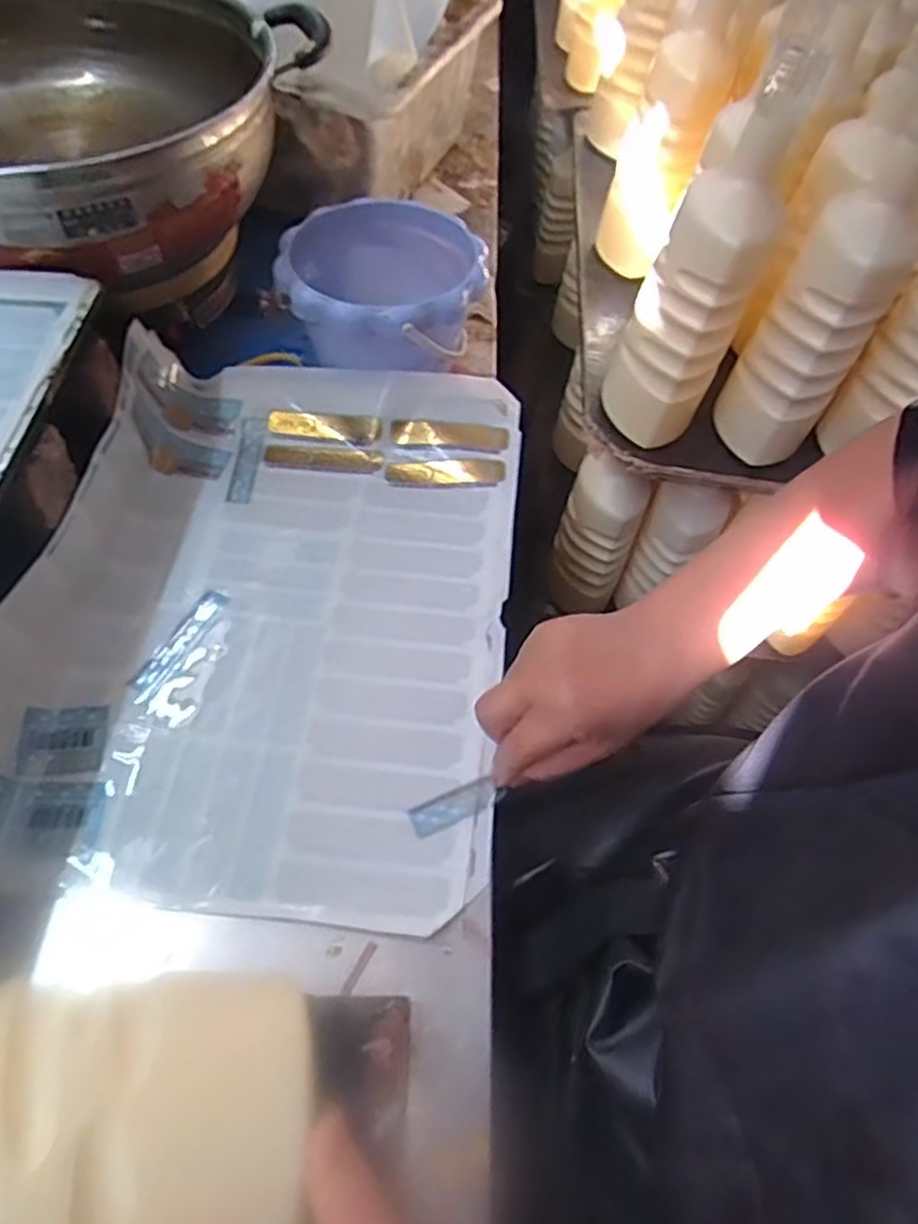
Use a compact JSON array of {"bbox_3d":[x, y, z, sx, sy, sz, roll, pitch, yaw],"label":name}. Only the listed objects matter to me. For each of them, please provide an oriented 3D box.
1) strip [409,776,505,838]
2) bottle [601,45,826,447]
[{"bbox_3d":[-0.001,0.114,0.433,0.056,0.005,0.019,-19,60,-17],"label":"strip"},{"bbox_3d":[0.157,-0.227,0.498,0.076,0.236,0.077,16,58,8],"label":"bottle"}]

